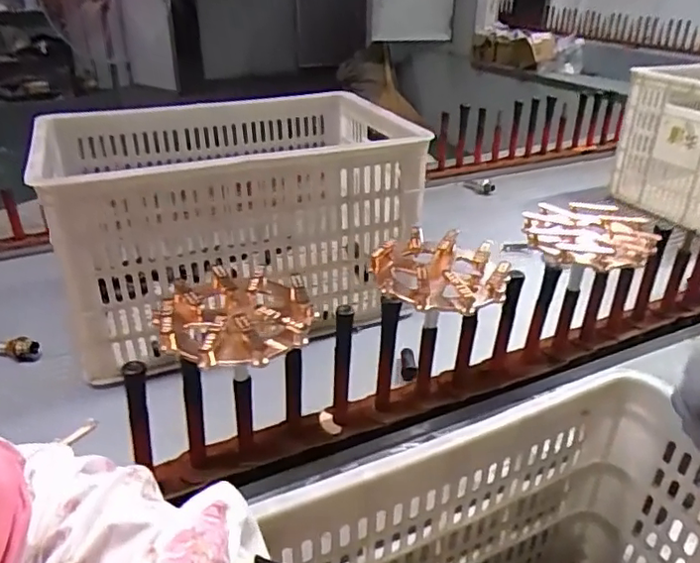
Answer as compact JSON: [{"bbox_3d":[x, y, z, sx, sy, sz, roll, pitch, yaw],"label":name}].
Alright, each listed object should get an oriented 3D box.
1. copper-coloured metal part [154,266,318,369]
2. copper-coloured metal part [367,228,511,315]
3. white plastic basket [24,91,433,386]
[{"bbox_3d":[-0.097,0.028,0.505,0.126,0.028,0.129,-6,30,-9],"label":"copper-coloured metal part"},{"bbox_3d":[0.093,-0.012,0.587,0.129,0.031,0.126,-1,30,0],"label":"copper-coloured metal part"},{"bbox_3d":[-0.157,-0.091,0.825,0.481,0.262,0.307,-17,34,-25],"label":"white plastic basket"}]

